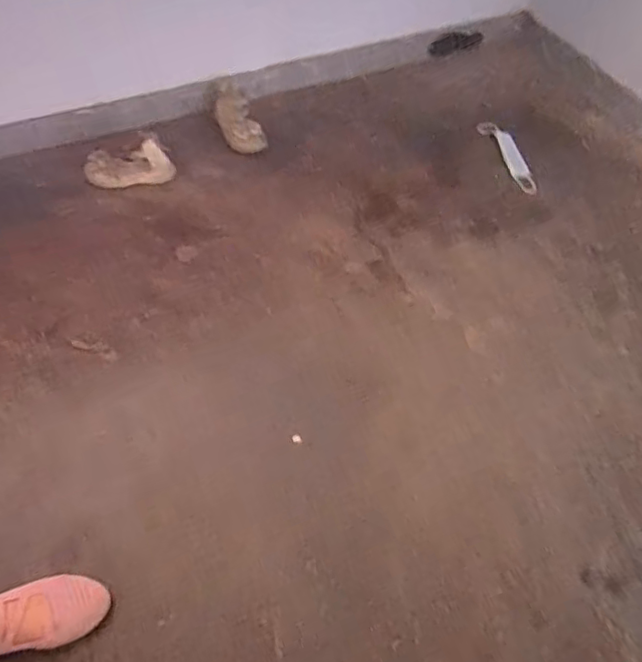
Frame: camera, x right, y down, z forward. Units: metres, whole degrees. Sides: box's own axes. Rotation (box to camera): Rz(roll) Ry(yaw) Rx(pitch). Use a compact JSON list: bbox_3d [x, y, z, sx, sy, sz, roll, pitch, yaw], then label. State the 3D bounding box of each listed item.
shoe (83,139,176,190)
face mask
[{"bbox_3d":[-0.441,-0.380,1.325,0.202,0.089,0.093,-11,58,-8],"label":"shoe"},{"bbox_3d":[0.469,-0.446,1.447,0.058,0.042,0.269,-15,58,-11],"label":"face mask"}]

